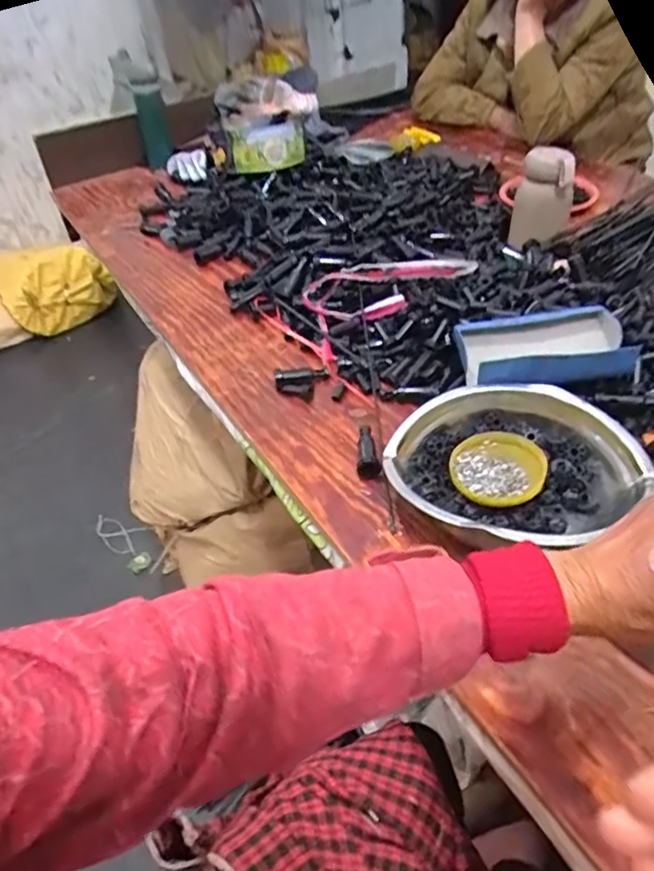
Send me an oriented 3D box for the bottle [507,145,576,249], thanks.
[{"bbox_3d":[0.318,-0.343,0.871,0.084,0.145,0.041,9,46,17],"label":"bottle"}]

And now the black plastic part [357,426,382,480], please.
[{"bbox_3d":[0.041,0.012,0.605,0.022,0.025,0.072,-5,43,3],"label":"black plastic part"}]

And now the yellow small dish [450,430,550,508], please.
[{"bbox_3d":[0.161,0.032,0.552,0.085,0.018,0.086,-4,43,4],"label":"yellow small dish"}]

